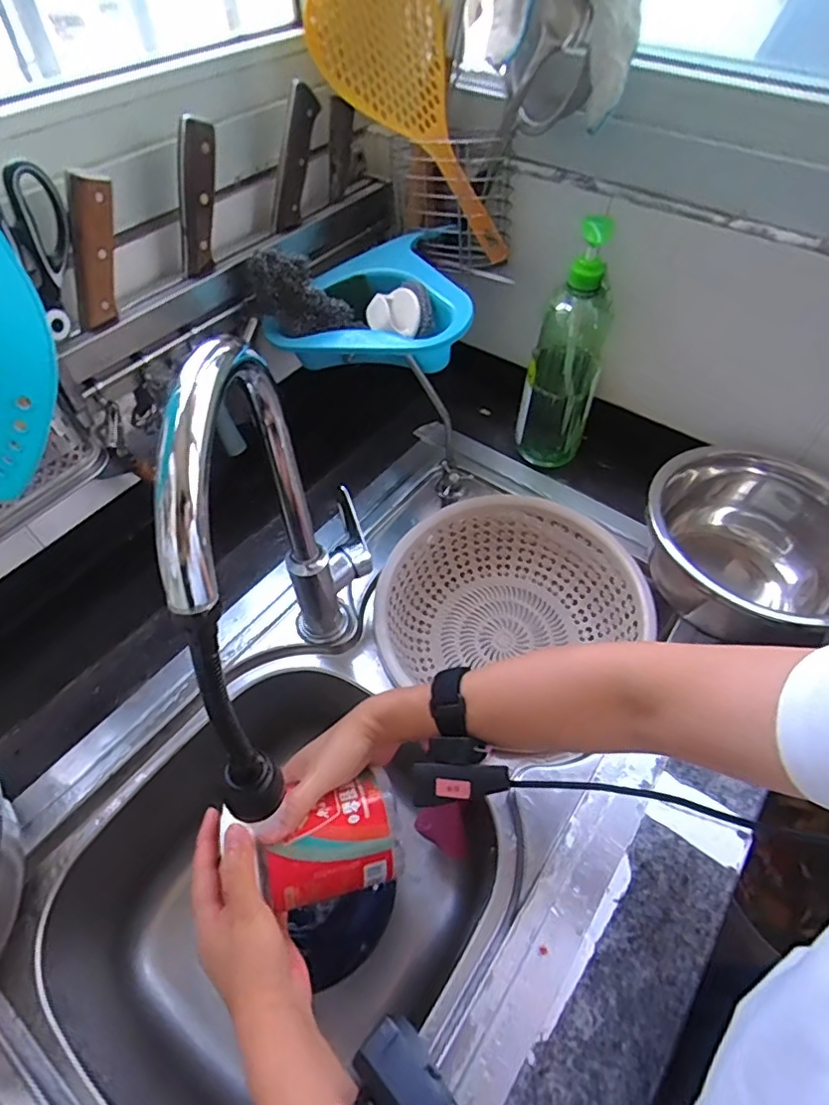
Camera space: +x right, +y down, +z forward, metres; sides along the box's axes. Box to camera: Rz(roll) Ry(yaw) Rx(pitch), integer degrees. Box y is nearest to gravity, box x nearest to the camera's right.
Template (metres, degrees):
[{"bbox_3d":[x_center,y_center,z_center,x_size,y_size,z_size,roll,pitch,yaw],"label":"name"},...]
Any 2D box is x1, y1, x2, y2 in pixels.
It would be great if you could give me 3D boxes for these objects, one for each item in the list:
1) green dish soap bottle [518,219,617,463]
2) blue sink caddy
[{"bbox_3d":[0.186,-0.233,0.682,0.088,0.285,0.065,17,55,12],"label":"green dish soap bottle"},{"bbox_3d":[-0.031,-0.293,0.657,0.217,0.067,0.209,16,54,11],"label":"blue sink caddy"}]

